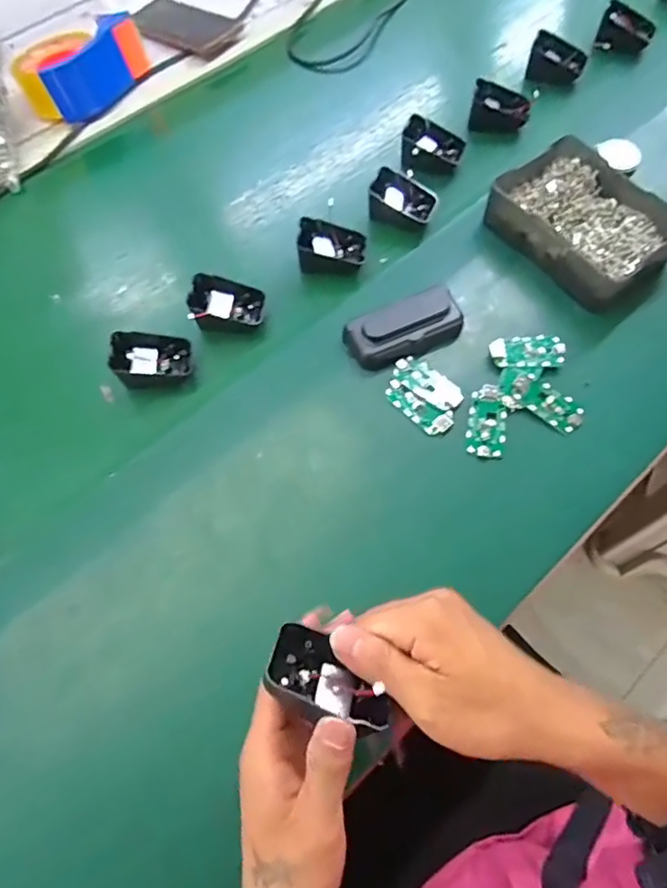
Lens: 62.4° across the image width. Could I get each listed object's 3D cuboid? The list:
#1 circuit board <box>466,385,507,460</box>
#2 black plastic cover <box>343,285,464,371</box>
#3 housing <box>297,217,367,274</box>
[{"bbox_3d":[0.130,-0.020,0.467,0.030,0.004,0.064,8,65,8],"label":"circuit board"},{"bbox_3d":[0.067,-0.105,0.499,0.106,0.025,0.052,-27,66,-9],"label":"black plastic cover"},{"bbox_3d":[-0.002,-0.193,0.547,0.065,0.040,0.050,6,65,7],"label":"housing"}]

